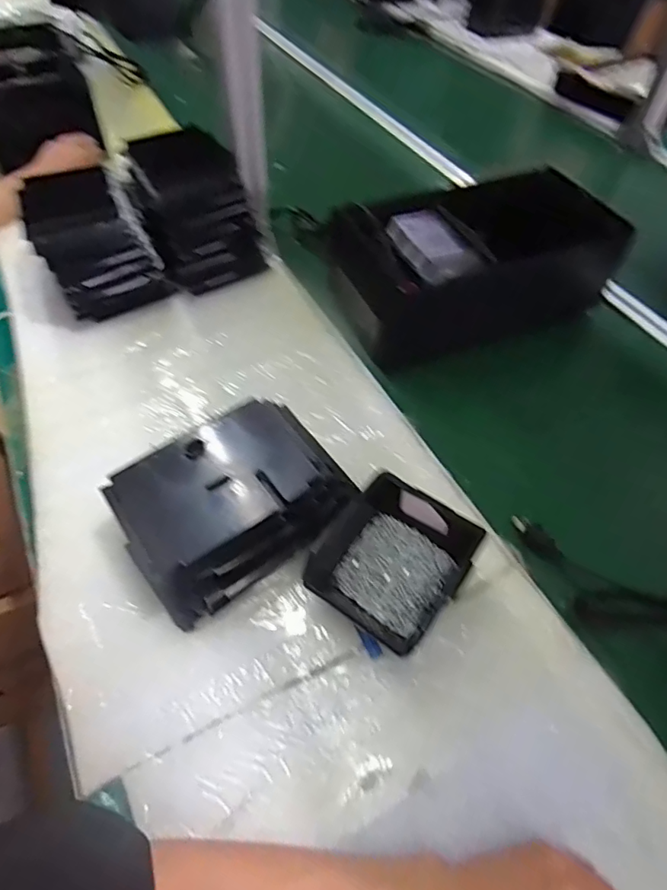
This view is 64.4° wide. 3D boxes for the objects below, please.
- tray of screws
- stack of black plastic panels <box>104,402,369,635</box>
[{"bbox_3d":[0.054,0.109,0.494,0.126,0.065,0.131,32,58,20],"label":"tray of screws"},{"bbox_3d":[-0.097,0.058,0.525,0.202,0.082,0.153,-30,60,-23],"label":"stack of black plastic panels"}]

